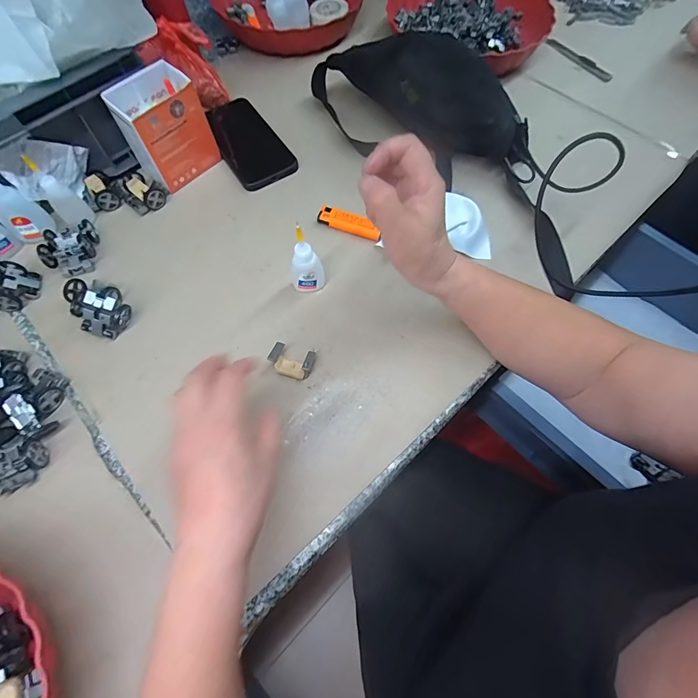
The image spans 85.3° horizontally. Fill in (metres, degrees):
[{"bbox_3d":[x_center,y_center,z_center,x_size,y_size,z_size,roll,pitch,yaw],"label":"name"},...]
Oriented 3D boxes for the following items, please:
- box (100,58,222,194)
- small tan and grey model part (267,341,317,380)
[{"bbox_3d":[-0.222,-0.271,0.463,0.090,0.094,0.075,-38,70,-15],"label":"box"},{"bbox_3d":[-0.056,0.011,0.374,0.042,0.021,0.030,10,66,6],"label":"small tan and grey model part"}]

